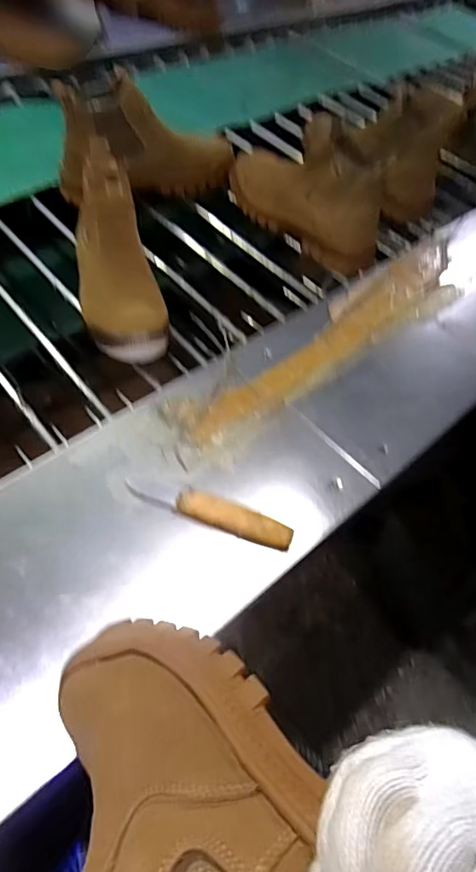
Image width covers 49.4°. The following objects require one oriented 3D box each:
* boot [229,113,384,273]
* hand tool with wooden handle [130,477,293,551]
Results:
[{"bbox_3d":[0.106,-0.389,0.779,0.113,0.152,0.305,-31,65,-28],"label":"boot"},{"bbox_3d":[-0.028,0.072,0.486,0.160,0.028,0.026,21,54,5],"label":"hand tool with wooden handle"}]

